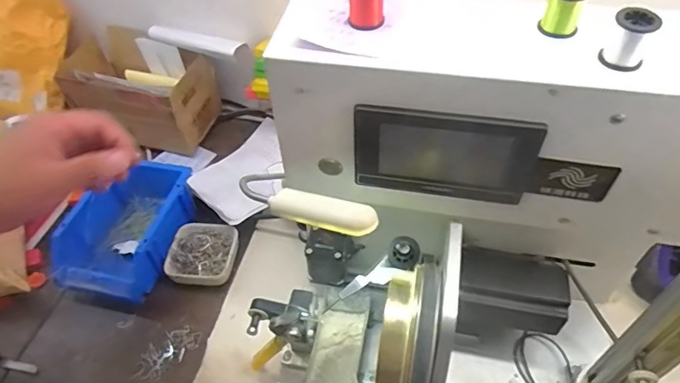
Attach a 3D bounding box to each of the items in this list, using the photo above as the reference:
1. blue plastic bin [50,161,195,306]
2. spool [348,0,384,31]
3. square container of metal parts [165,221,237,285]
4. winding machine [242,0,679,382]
[{"bbox_3d":[-0.277,0.052,0.625,0.130,0.077,0.180,6,50,9],"label":"blue plastic bin"},{"bbox_3d":[0.020,-0.139,0.351,0.025,0.032,0.026,-2,50,2],"label":"spool"},{"bbox_3d":[-0.178,0.083,0.624,0.080,0.030,0.087,6,50,9],"label":"square container of metal parts"},{"bbox_3d":[0.104,0.057,0.407,0.345,0.343,0.237,13,52,14],"label":"winding machine"}]

